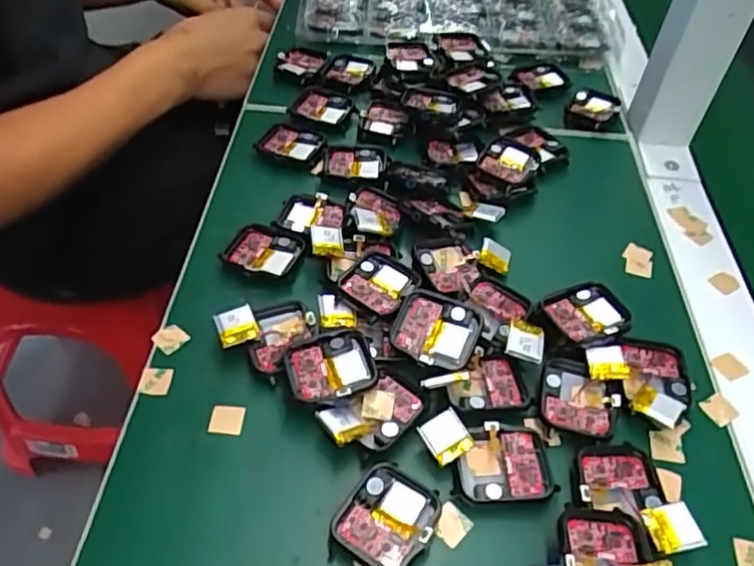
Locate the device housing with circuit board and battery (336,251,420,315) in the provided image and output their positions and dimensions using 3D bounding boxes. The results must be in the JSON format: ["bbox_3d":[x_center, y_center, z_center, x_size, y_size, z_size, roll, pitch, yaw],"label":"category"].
[{"bbox_3d":[0.002,0.000,0.354,0.035,0.010,0.039,25,50,18],"label":"device housing with circuit board and battery"}]

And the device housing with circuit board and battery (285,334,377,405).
[{"bbox_3d":[-0.021,0.045,0.321,0.044,0.014,0.035,-9,49,-13],"label":"device housing with circuit board and battery"}]

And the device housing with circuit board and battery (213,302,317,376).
[{"bbox_3d":[-0.055,0.029,0.338,0.047,0.019,0.043,-22,52,-22],"label":"device housing with circuit board and battery"}]

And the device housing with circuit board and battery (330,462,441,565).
[{"bbox_3d":[0.005,0.103,0.279,0.037,0.014,0.043,29,52,21],"label":"device housing with circuit board and battery"}]

